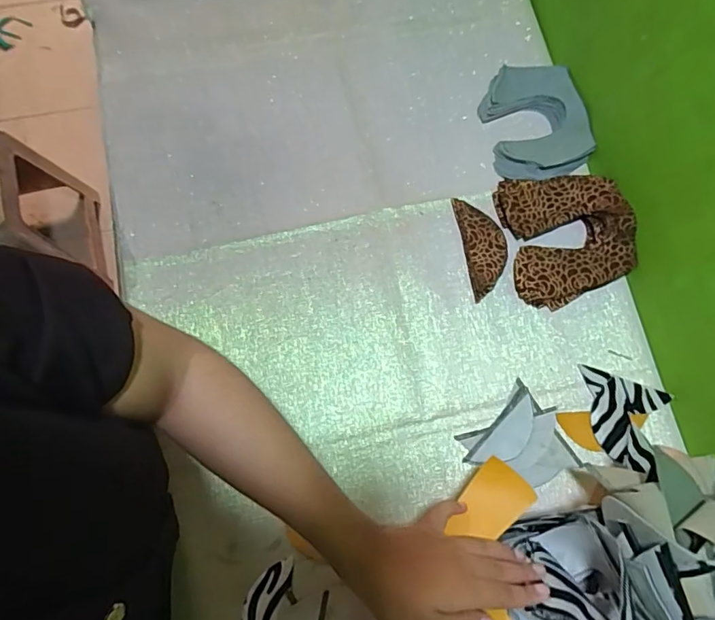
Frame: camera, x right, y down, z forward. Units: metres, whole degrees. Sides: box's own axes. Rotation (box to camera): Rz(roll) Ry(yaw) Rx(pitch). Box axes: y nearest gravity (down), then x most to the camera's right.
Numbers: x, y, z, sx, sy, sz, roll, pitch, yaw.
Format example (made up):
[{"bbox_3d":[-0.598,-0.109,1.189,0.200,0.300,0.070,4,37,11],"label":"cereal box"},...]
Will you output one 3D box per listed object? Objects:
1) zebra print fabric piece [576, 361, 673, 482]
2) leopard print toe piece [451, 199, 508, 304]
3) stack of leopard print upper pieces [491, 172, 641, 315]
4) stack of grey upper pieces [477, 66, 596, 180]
[{"bbox_3d":[0.294,0.124,0.550,0.093,0.019,0.097,20,78,5],"label":"zebra print fabric piece"},{"bbox_3d":[0.154,-0.078,0.597,0.050,0.014,0.123,-10,77,-2],"label":"leopard print toe piece"},{"bbox_3d":[0.251,-0.092,0.590,0.141,0.041,0.164,-10,77,-2],"label":"stack of leopard print upper pieces"},{"bbox_3d":[0.228,-0.241,0.630,0.121,0.029,0.154,-12,77,-3],"label":"stack of grey upper pieces"}]

